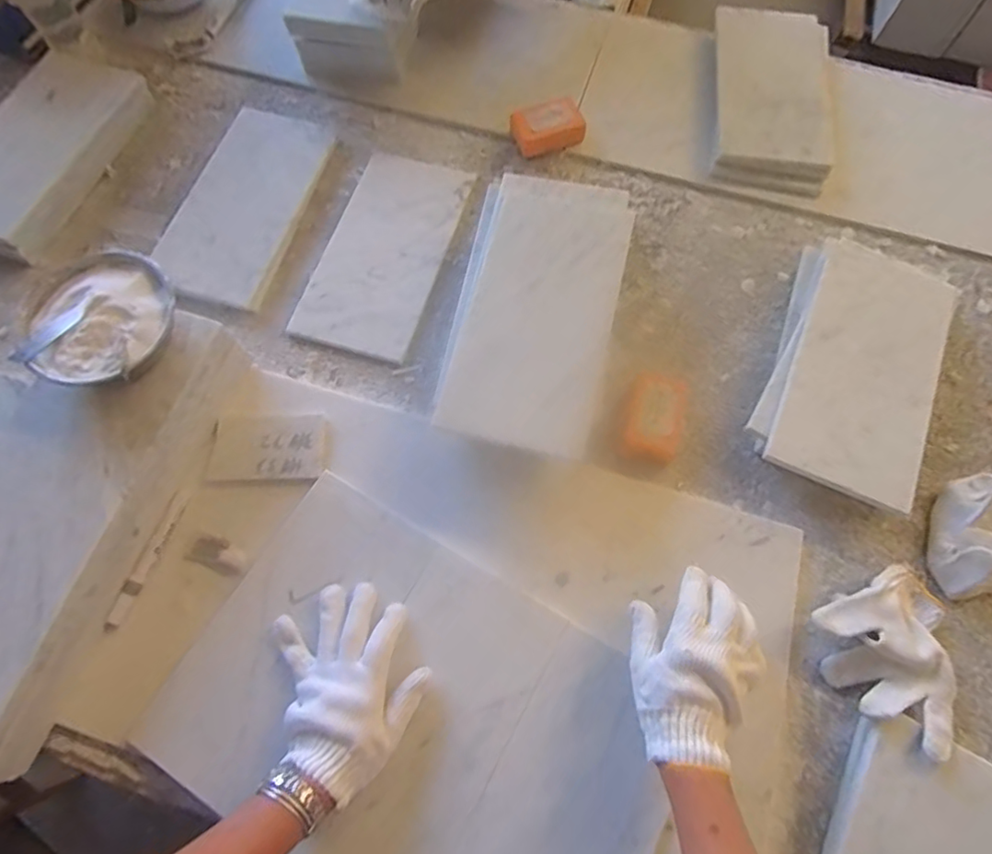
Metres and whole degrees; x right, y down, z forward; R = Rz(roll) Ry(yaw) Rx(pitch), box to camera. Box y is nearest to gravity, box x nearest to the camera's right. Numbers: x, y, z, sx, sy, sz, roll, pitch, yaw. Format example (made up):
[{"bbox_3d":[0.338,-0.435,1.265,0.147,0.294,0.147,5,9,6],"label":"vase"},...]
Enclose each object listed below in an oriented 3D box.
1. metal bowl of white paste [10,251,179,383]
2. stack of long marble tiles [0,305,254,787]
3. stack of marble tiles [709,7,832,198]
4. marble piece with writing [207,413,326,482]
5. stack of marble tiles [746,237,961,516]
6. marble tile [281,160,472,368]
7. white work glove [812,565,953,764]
[{"bbox_3d":[-0.388,-0.102,0.549,0.135,0.039,0.142,1,70,-2],"label":"metal bowl of white paste"},{"bbox_3d":[-0.428,0.086,0.546,0.158,0.086,0.451,20,70,5],"label":"stack of long marble tiles"},{"bbox_3d":[0.394,-0.476,0.788,0.166,0.033,0.320,10,70,1],"label":"stack of marble tiles"},{"bbox_3d":[-0.252,0.021,0.612,0.120,0.009,0.078,-1,70,-3],"label":"marble piece with writing"},{"bbox_3d":[0.415,-0.072,0.638,0.172,0.041,0.321,25,71,7],"label":"stack of marble tiles"},{"bbox_3d":[-0.141,-0.228,0.714,0.147,0.018,0.299,17,70,4],"label":"marble tile"},{"bbox_3d":[0.395,0.222,0.537,0.142,0.046,0.143,-25,73,-11],"label":"white work glove"}]

